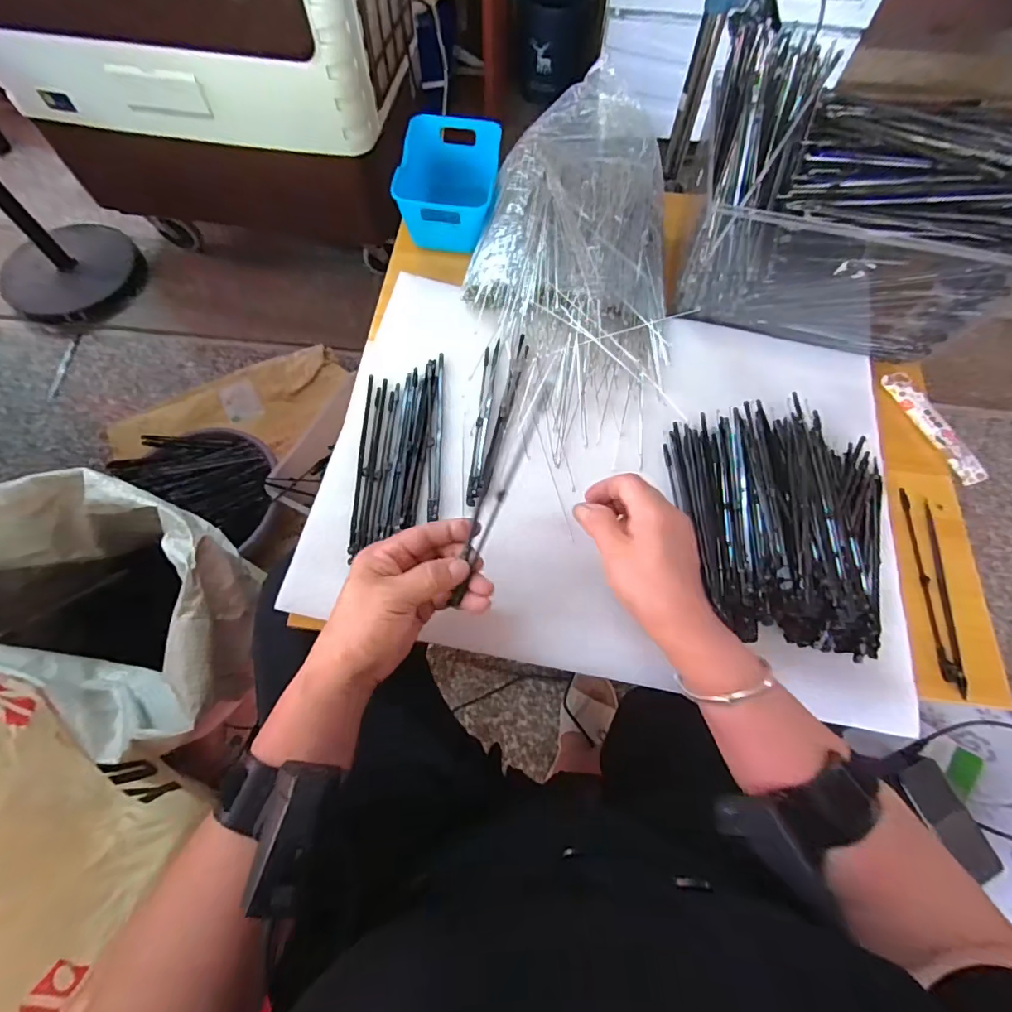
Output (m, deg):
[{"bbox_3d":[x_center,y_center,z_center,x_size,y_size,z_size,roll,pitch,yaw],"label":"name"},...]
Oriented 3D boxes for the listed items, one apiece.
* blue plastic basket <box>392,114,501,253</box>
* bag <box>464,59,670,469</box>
[{"bbox_3d":[-0.063,-0.368,0.557,0.106,0.066,0.161,5,67,1],"label":"blue plastic basket"},{"bbox_3d":[0.067,-0.247,0.488,0.205,0.087,0.391,3,67,0],"label":"bag"}]

